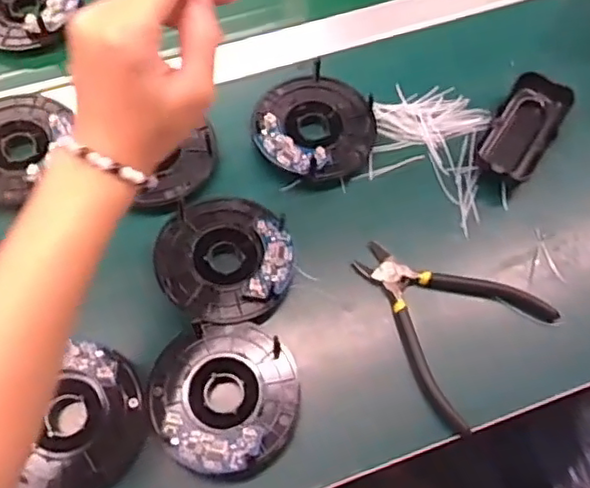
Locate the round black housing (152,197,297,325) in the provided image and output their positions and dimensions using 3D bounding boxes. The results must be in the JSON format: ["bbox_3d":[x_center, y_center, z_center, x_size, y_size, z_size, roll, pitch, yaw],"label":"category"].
[{"bbox_3d":[-0.054,0.011,0.473,0.099,0.032,0.101,0,66,-1],"label":"round black housing"}]

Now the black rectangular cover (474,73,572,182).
[{"bbox_3d":[0.191,-0.093,0.522,0.049,0.027,0.107,30,69,12],"label":"black rectangular cover"}]

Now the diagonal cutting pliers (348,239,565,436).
[{"bbox_3d":[0.108,0.050,0.467,0.140,0.015,0.120,39,71,15],"label":"diagonal cutting pliers"}]

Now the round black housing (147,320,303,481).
[{"bbox_3d":[-0.047,0.106,0.433,0.099,0.035,0.105,0,66,-1],"label":"round black housing"}]

